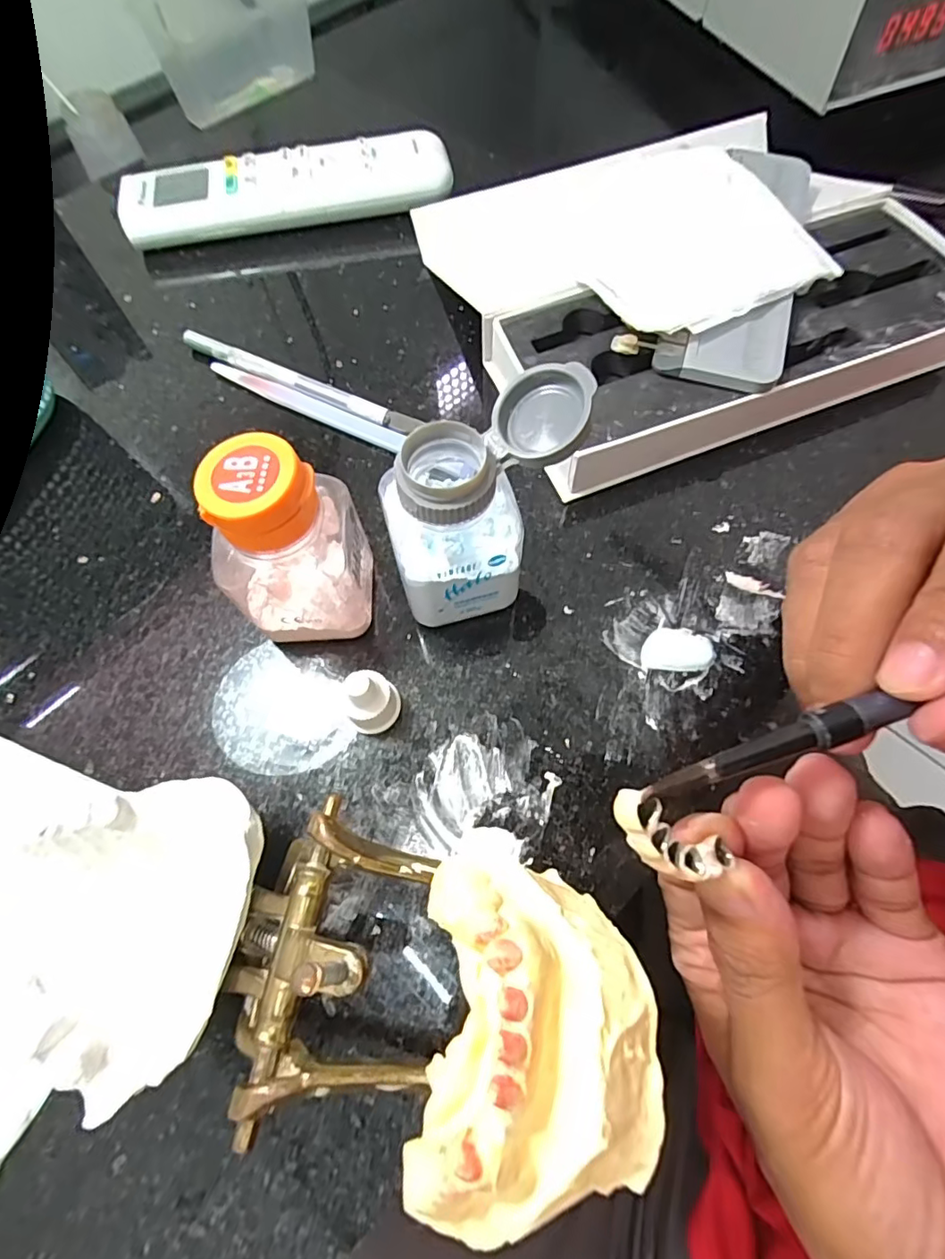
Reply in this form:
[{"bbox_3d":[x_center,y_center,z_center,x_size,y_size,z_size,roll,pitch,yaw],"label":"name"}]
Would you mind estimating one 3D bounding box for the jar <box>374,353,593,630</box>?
[{"bbox_3d":[0.004,-0.037,0.180,0.067,0.076,0.034,-31,69,-12],"label":"jar"}]

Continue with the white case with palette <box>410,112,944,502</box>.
[{"bbox_3d":[0.106,-0.165,0.254,0.217,0.040,0.174,-21,68,-8],"label":"white case with palette"}]

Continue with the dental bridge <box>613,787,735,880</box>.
[{"bbox_3d":[0.045,0.048,0.120,0.034,0.007,0.012,32,67,-19],"label":"dental bridge"}]

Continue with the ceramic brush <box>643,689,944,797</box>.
[{"bbox_3d":[0.112,0.010,0.122,0.156,0.005,0.007,-18,67,-5],"label":"ceramic brush"}]

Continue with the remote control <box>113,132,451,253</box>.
[{"bbox_3d":[-0.101,-0.240,0.299,0.174,0.026,0.043,-6,66,-1],"label":"remote control"}]

